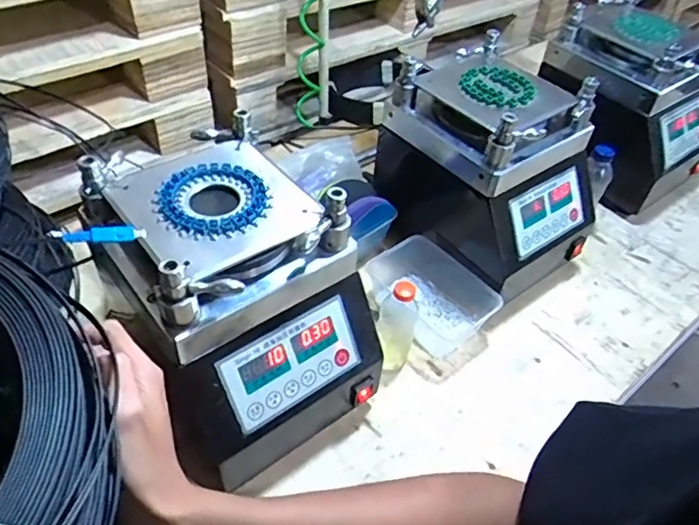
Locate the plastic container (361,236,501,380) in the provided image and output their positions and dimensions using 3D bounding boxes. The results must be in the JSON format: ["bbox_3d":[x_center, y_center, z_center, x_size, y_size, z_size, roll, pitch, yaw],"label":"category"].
[{"bbox_3d":[0.108,0.054,0.807,0.140,0.067,0.204,-29,56,-28],"label":"plastic container"}]

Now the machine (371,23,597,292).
[{"bbox_3d":[0.212,-0.138,0.852,0.226,0.268,0.295,-29,56,-28],"label":"machine"}]

